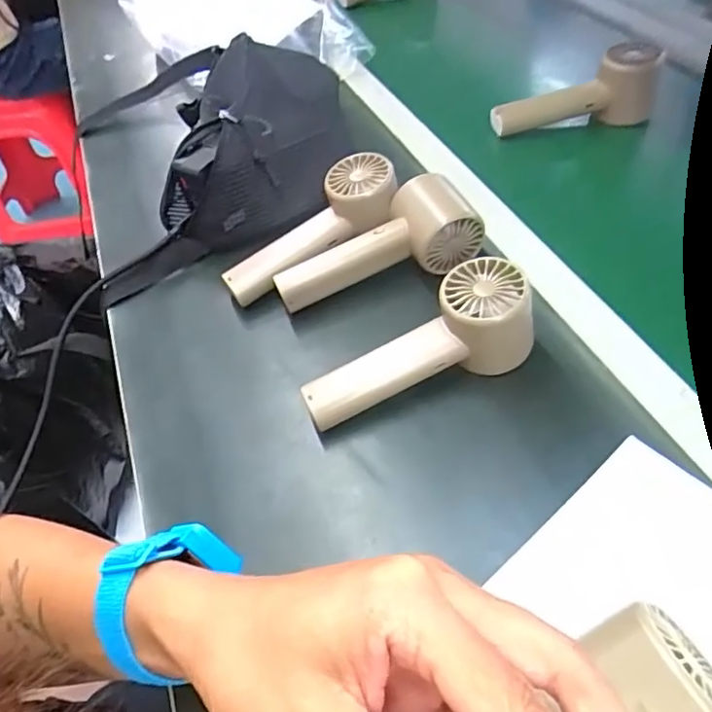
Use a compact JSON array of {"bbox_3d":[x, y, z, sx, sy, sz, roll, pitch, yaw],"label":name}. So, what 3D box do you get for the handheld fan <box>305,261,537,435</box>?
[{"bbox_3d":[0.037,-0.008,0.369,0.153,0.062,0.055,-18,52,-9],"label":"handheld fan"}]

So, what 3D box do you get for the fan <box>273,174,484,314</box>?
[{"bbox_3d":[0.014,-0.085,0.440,0.153,0.061,0.057,-12,51,-4],"label":"fan"}]

